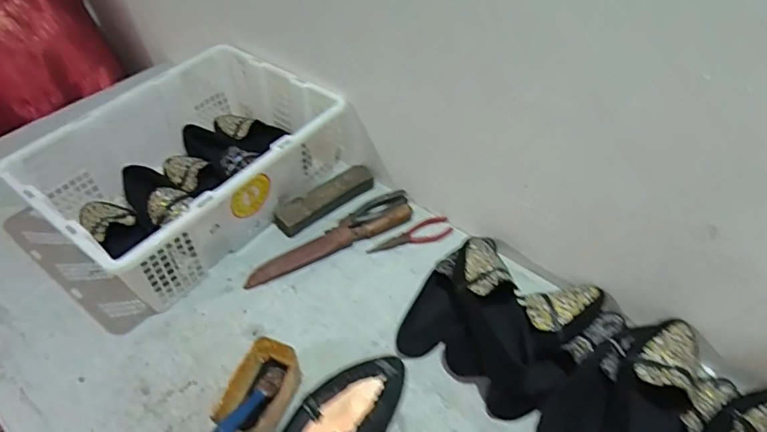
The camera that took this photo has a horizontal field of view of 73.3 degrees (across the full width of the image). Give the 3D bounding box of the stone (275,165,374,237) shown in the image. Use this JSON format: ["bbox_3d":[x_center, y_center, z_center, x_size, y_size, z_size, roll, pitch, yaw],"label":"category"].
[{"bbox_3d":[-0.106,-0.032,0.942,0.195,0.029,0.049,-30,54,-23],"label":"stone"}]

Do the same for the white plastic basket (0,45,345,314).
[{"bbox_3d":[-0.344,-0.096,0.927,0.354,0.175,0.477,30,56,25],"label":"white plastic basket"}]

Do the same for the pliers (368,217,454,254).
[{"bbox_3d":[0.047,0.038,0.911,0.151,0.012,0.045,-17,50,-13],"label":"pliers"}]

